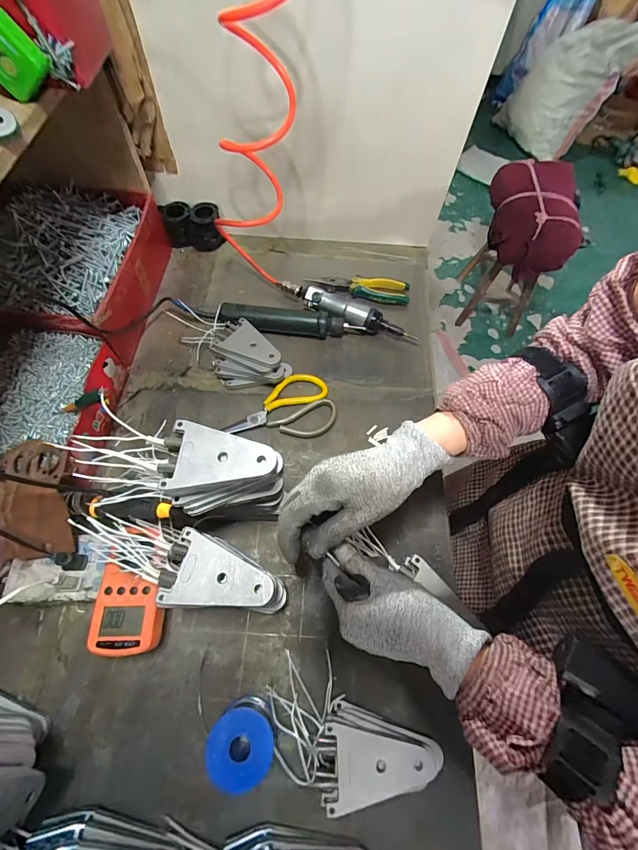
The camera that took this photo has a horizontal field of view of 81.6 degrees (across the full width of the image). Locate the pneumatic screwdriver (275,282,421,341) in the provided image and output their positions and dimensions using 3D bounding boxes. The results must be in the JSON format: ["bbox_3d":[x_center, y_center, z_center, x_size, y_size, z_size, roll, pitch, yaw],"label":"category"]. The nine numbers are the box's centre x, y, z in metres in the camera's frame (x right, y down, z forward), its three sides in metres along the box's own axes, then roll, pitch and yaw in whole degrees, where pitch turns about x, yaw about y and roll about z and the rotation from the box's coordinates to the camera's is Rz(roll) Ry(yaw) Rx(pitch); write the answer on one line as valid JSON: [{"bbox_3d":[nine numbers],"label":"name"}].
[{"bbox_3d":[0.043,-0.202,0.666,0.269,0.047,0.038,25,65,9],"label":"pneumatic screwdriver"}]

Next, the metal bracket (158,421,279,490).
[{"bbox_3d":[-0.091,0.030,0.348,0.098,0.006,0.063,4,64,-1],"label":"metal bracket"}]

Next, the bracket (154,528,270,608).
[{"bbox_3d":[-0.094,0.145,0.351,0.098,0.005,0.067,15,64,4],"label":"bracket"}]

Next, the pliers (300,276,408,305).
[{"bbox_3d":[0.074,-0.260,0.707,0.190,0.025,0.047,7,64,0],"label":"pliers"}]

